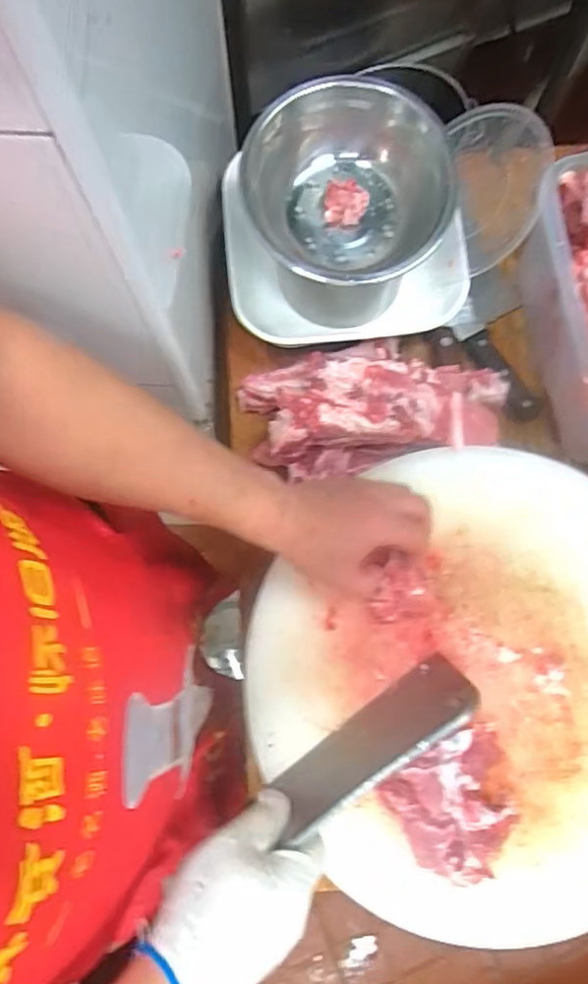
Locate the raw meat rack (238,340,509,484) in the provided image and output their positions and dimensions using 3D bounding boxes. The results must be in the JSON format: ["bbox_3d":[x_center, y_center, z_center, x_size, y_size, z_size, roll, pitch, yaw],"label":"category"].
[{"bbox_3d":[0.084,-0.096,0.617,0.272,0.080,0.134,-8,79,-2],"label":"raw meat rack"}]

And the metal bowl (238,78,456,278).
[{"bbox_3d":[0.051,-0.279,0.571,0.185,0.077,0.186,0,78,0],"label":"metal bowl"}]

